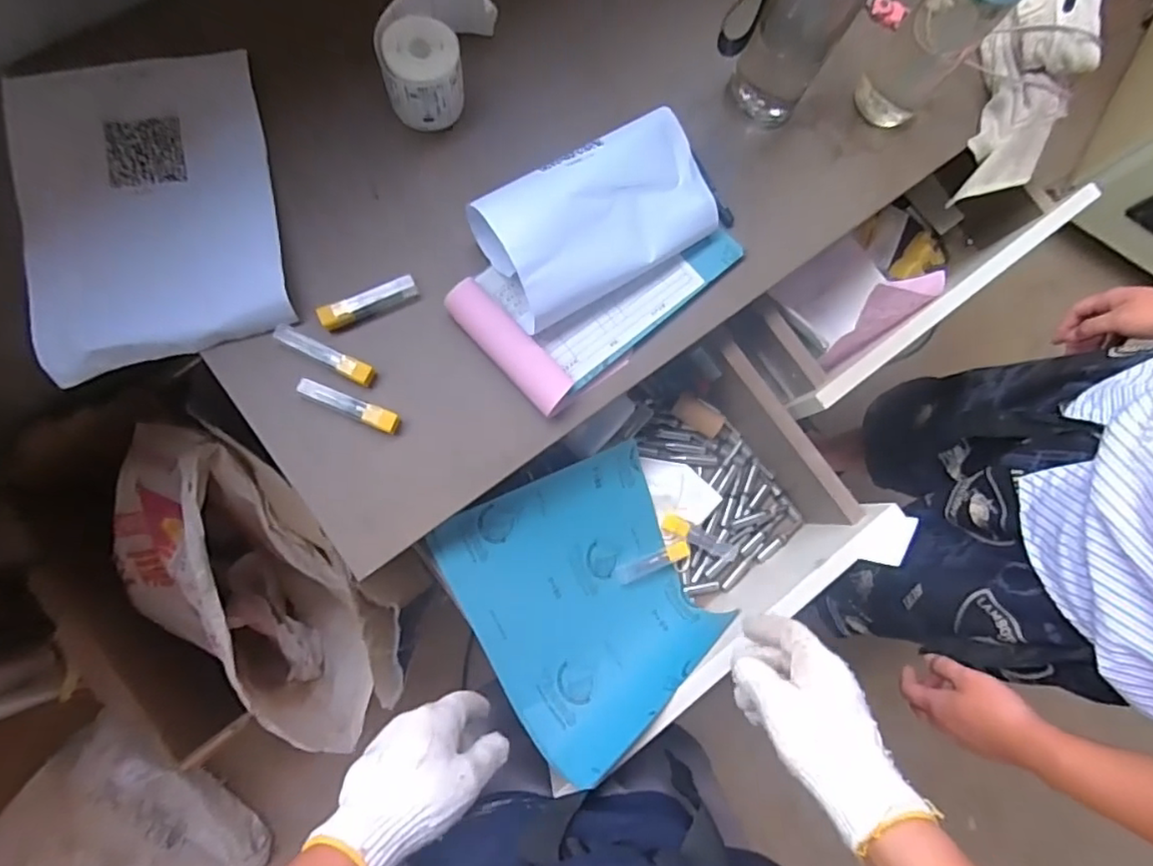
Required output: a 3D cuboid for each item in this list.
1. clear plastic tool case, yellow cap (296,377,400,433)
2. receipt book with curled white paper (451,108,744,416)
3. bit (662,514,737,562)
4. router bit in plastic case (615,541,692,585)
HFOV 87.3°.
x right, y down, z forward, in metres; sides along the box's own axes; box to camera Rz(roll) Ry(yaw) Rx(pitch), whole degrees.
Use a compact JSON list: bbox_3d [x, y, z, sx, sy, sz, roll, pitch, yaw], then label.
[{"bbox_3d":[-0.197,-0.023,0.523,0.085,0.018,0.019,21,82,-2],"label":"clear plastic tool case, yellow cap"},{"bbox_3d":[0.020,-0.161,0.538,0.267,0.074,0.175,-36,87,-7],"label":"receipt book with curled white paper"},{"bbox_3d":[0.141,0.120,0.683,0.097,0.016,0.019,30,82,-18],"label":"bit"},{"bbox_3d":[0.084,0.142,0.661,0.093,0.011,0.019,-17,85,-24],"label":"router bit in plastic case"}]

